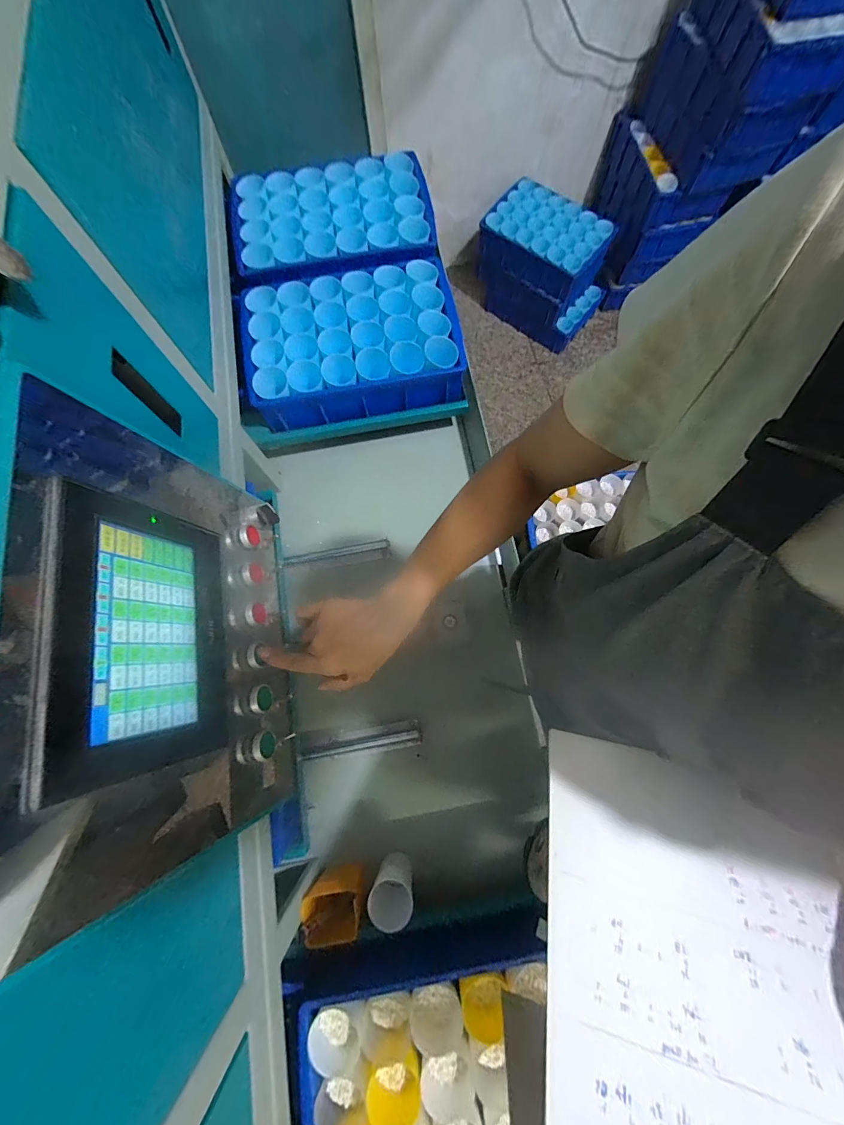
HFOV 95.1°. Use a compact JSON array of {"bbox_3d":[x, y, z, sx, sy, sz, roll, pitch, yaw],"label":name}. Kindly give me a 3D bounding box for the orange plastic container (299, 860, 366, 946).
[{"bbox_3d":[-0.133,0.511,0.593,0.082,0.103,0.073,-7,75,0],"label":"orange plastic container"}]

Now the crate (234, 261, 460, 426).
[{"bbox_3d":[-0.138,-0.438,0.767,0.409,0.092,0.288,-9,75,-1],"label":"crate"}]

